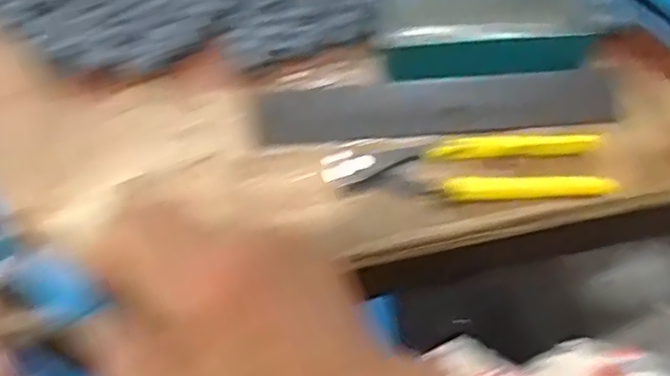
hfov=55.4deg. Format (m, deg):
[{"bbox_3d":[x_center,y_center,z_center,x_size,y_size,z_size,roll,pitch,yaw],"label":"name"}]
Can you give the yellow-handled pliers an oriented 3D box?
[{"bbox_3d":[0.080,-0.011,0.397,0.171,0.014,0.044,-1,48,0],"label":"yellow-handled pliers"}]

